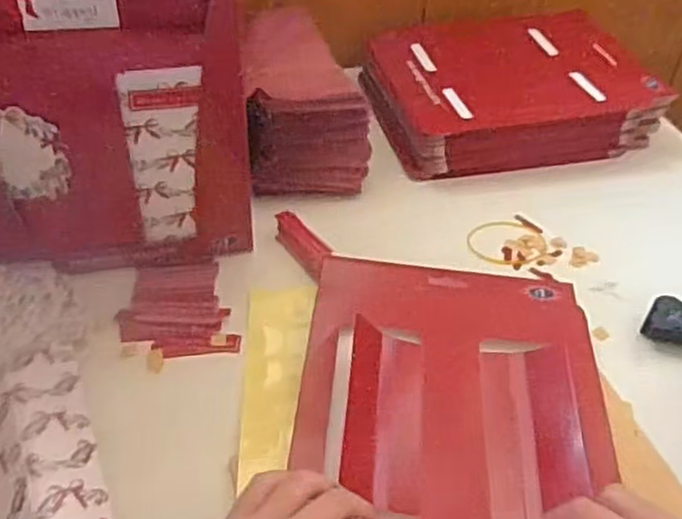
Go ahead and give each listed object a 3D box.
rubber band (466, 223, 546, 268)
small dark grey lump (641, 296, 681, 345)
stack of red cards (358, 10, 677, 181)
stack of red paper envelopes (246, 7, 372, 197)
[{"bbox_3d":[0.140,-0.015,0.588,0.066,0.004,0.058,-13,44,-16],"label":"rubber band"},{"bbox_3d":[0.246,0.047,0.513,0.037,0.015,0.036,26,47,24],"label":"small dark grey lump"},{"bbox_3d":[0.165,-0.181,0.724,0.276,0.061,0.214,-8,43,-11],"label":"stack of red cards"},{"bbox_3d":[-0.033,-0.153,0.645,0.103,0.091,0.207,-3,42,-6],"label":"stack of red paper envelopes"}]

